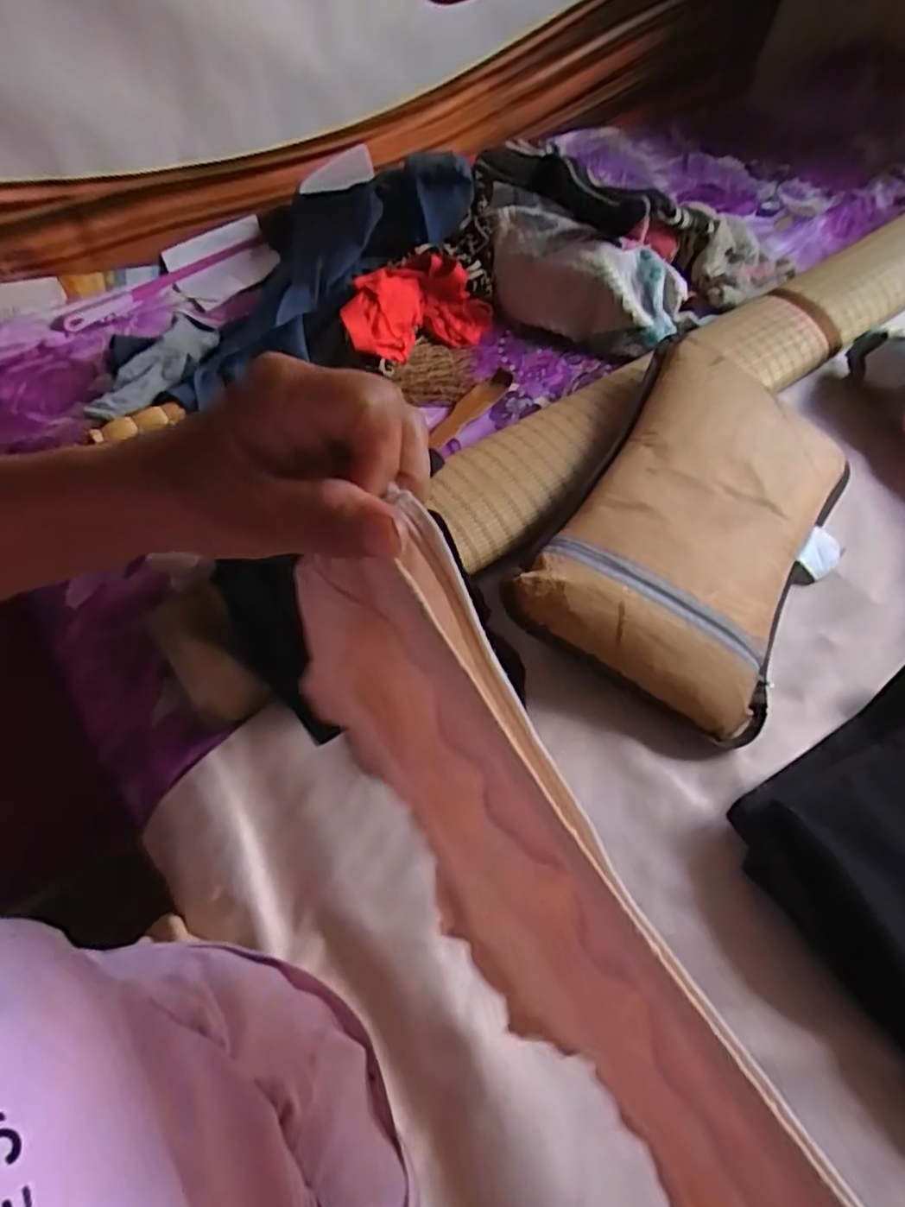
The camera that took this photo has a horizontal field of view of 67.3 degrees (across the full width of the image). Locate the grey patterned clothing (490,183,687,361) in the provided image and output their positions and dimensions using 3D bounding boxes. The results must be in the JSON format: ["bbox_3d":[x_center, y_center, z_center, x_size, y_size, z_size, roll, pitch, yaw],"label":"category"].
[{"bbox_3d":[0.171,-0.447,0.935,0.298,0.107,0.144,23,59,14],"label":"grey patterned clothing"}]

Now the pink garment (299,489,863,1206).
[{"bbox_3d":[0.042,0.133,0.245,0.042,0.214,0.287,-29,61,-21],"label":"pink garment"}]

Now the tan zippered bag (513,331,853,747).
[{"bbox_3d":[0.251,-0.078,0.690,0.261,0.080,0.415,32,62,6],"label":"tan zippered bag"}]

